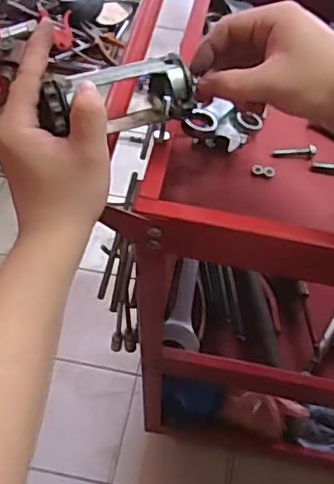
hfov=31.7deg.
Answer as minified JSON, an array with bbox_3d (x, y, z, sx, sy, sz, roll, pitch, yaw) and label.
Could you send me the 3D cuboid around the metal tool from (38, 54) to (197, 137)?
[{"bbox_3d":[-0.037,-0.103,0.442,0.111,0.059,0.048,-18,60,-12],"label":"metal tool"}]

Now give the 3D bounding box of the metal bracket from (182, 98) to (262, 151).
[{"bbox_3d":[0.052,-0.109,0.547,0.067,0.024,0.046,12,59,6],"label":"metal bracket"}]

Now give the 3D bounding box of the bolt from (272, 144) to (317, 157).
[{"bbox_3d":[0.119,-0.084,0.549,0.040,0.009,0.007,-1,57,19],"label":"bolt"}]

